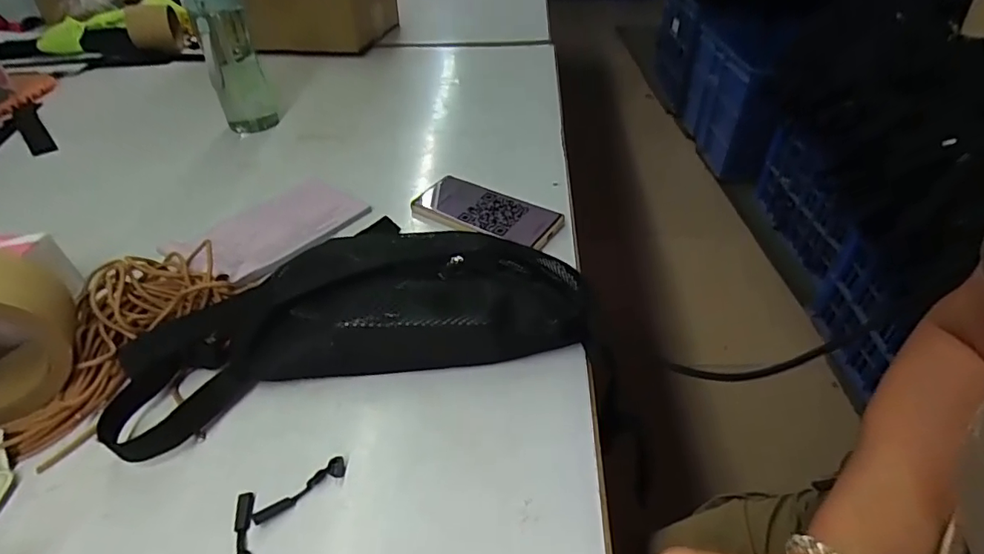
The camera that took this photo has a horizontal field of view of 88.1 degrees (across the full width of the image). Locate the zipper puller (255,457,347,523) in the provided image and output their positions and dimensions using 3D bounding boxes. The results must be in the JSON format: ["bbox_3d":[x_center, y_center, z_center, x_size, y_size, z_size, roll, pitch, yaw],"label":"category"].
[{"bbox_3d":[-0.127,0.142,0.339,0.063,0.005,0.011,-29,49,-28],"label":"zipper puller"}]

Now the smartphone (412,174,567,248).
[{"bbox_3d":[-0.010,-0.074,0.579,0.170,0.013,0.070,23,47,25],"label":"smartphone"}]

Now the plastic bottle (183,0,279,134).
[{"bbox_3d":[-0.360,-0.305,0.707,0.069,0.219,0.065,-16,44,-17],"label":"plastic bottle"}]

